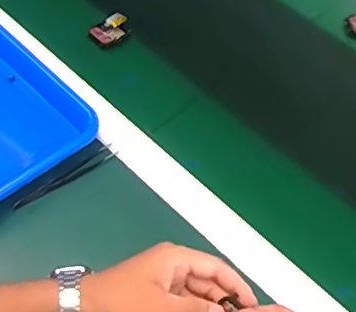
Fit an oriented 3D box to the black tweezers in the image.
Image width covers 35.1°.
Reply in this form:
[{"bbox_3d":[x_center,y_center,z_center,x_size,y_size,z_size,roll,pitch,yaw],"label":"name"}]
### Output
[{"bbox_3d":[-0.112,0.020,0.562,0.115,0.015,0.008,-30,61,-25],"label":"black tweezers"}]

